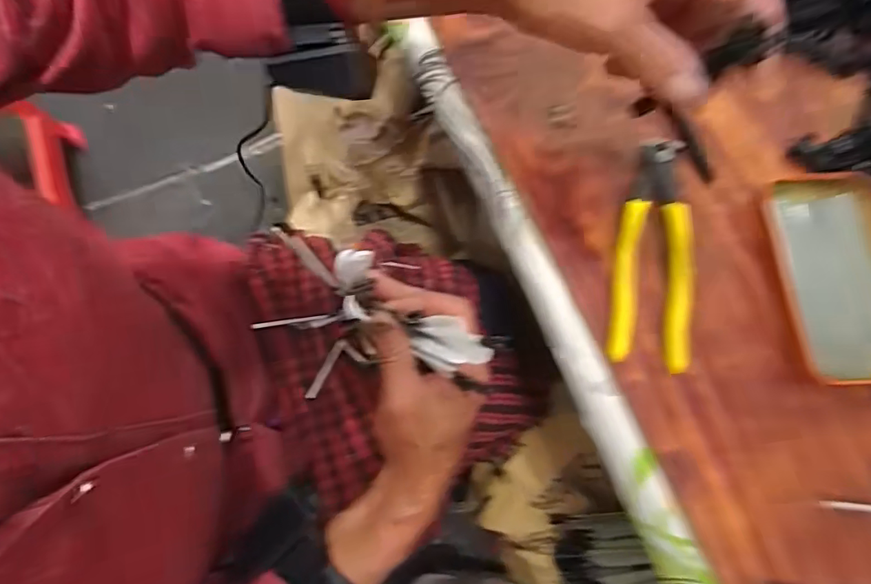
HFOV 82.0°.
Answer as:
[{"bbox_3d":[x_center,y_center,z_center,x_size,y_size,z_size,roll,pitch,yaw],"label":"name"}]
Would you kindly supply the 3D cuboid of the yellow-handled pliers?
[{"bbox_3d":[0.153,-0.027,0.347,0.055,0.018,0.158,15,73,4],"label":"yellow-handled pliers"}]

